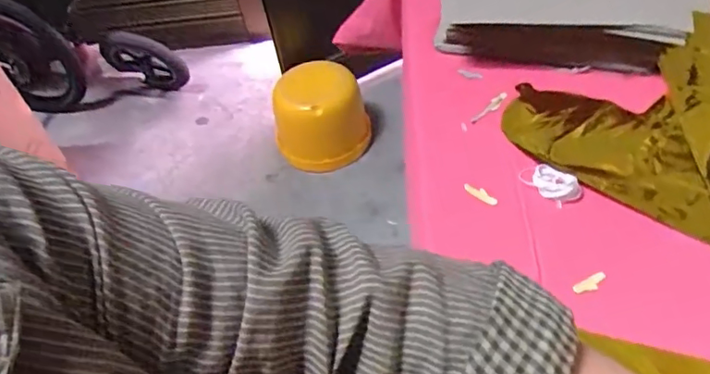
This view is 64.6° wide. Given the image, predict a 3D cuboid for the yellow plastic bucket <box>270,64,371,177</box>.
[{"bbox_3d":[-0.099,-0.190,1.558,0.240,0.220,0.243,-5,48,5],"label":"yellow plastic bucket"}]

